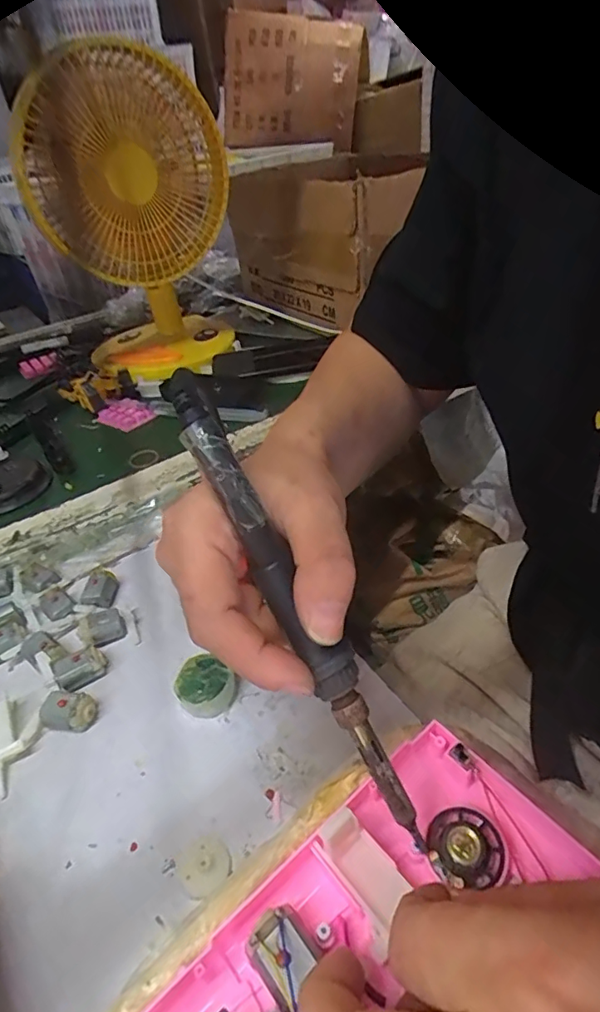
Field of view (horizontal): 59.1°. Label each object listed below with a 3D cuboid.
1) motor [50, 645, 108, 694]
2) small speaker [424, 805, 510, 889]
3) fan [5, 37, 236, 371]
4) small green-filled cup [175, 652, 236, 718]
[{"bbox_3d":[-0.137,0.098,0.327,0.029,0.015,0.021,-24,41,-23],"label":"motor"},{"bbox_3d":[0.063,0.127,0.201,0.029,0.014,0.028,-4,37,3],"label":"small speaker"},{"bbox_3d":[-0.182,-0.327,0.630,0.202,0.311,0.188,-12,38,-5],"label":"fan"},{"bbox_3d":[-0.056,0.105,0.305,0.032,0.020,0.027,24,46,33],"label":"small green-filled cup"}]

